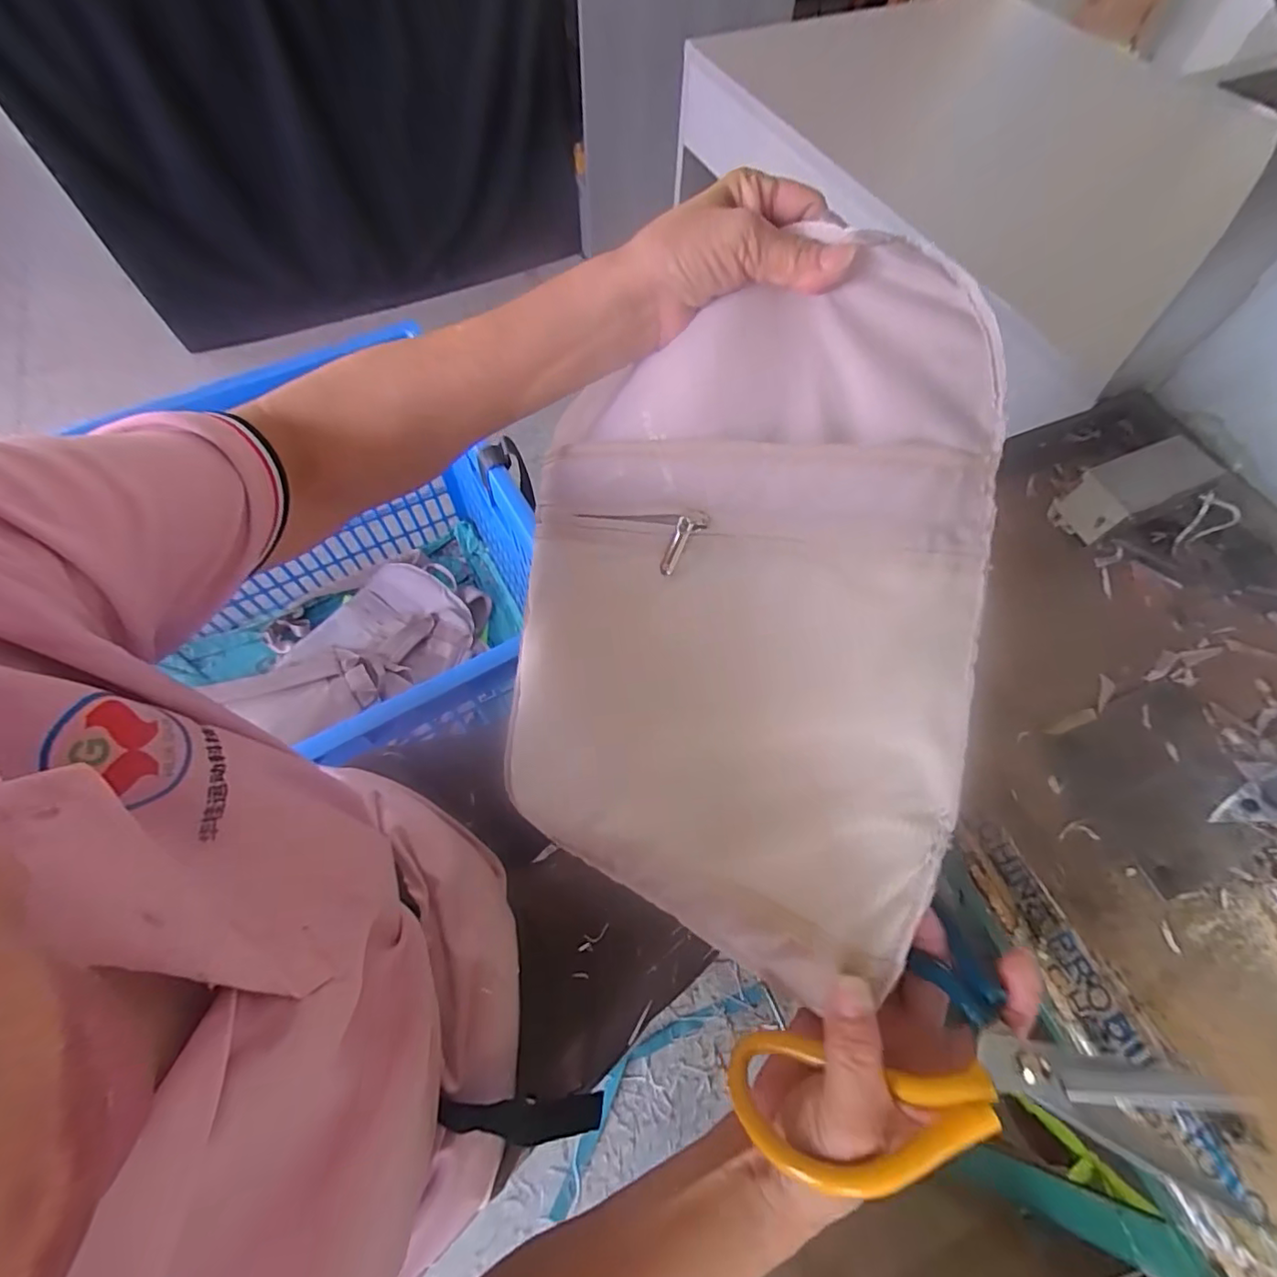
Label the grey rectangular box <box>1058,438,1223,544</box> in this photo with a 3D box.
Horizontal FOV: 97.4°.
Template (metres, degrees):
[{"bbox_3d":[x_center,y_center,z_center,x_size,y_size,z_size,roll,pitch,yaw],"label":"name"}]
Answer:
[{"bbox_3d":[0.355,-0.106,0.402,0.096,0.040,0.043,-21,66,-12],"label":"grey rectangular box"}]

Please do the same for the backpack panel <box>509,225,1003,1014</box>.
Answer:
[{"bbox_3d":[0.038,-0.009,0.299,0.256,0.045,0.341,12,101,28],"label":"backpack panel"}]

